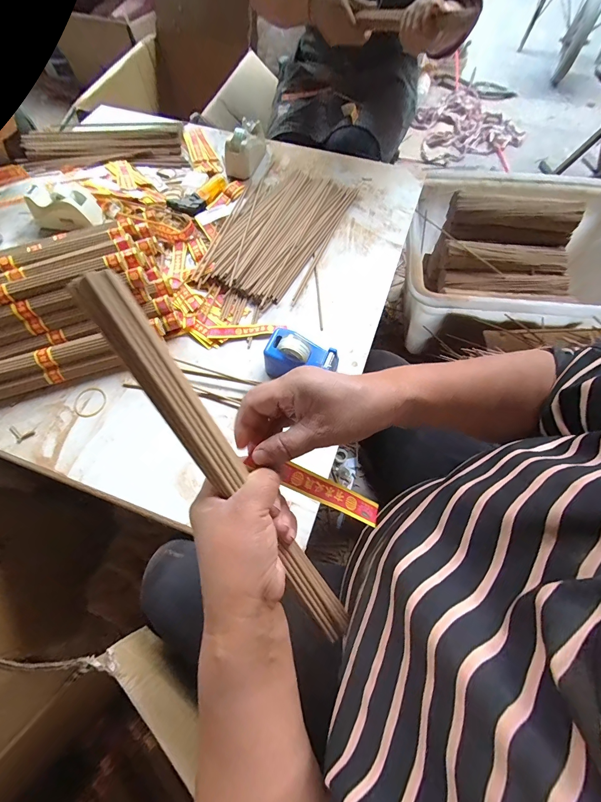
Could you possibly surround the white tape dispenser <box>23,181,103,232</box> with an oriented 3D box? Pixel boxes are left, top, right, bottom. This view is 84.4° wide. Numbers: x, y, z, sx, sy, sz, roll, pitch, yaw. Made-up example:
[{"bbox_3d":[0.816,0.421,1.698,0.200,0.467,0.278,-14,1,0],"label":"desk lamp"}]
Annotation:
[{"bbox_3d":[-0.429,-0.348,0.601,0.119,0.060,0.062,-1,65,-1],"label":"white tape dispenser"}]

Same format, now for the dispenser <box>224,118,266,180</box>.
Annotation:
[{"bbox_3d":[-0.110,-0.523,0.681,0.056,0.061,0.119,18,66,8],"label":"dispenser"}]

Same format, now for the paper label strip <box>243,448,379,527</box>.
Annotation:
[{"bbox_3d":[0.026,0.076,0.272,0.088,0.006,0.019,27,67,-9],"label":"paper label strip"}]

